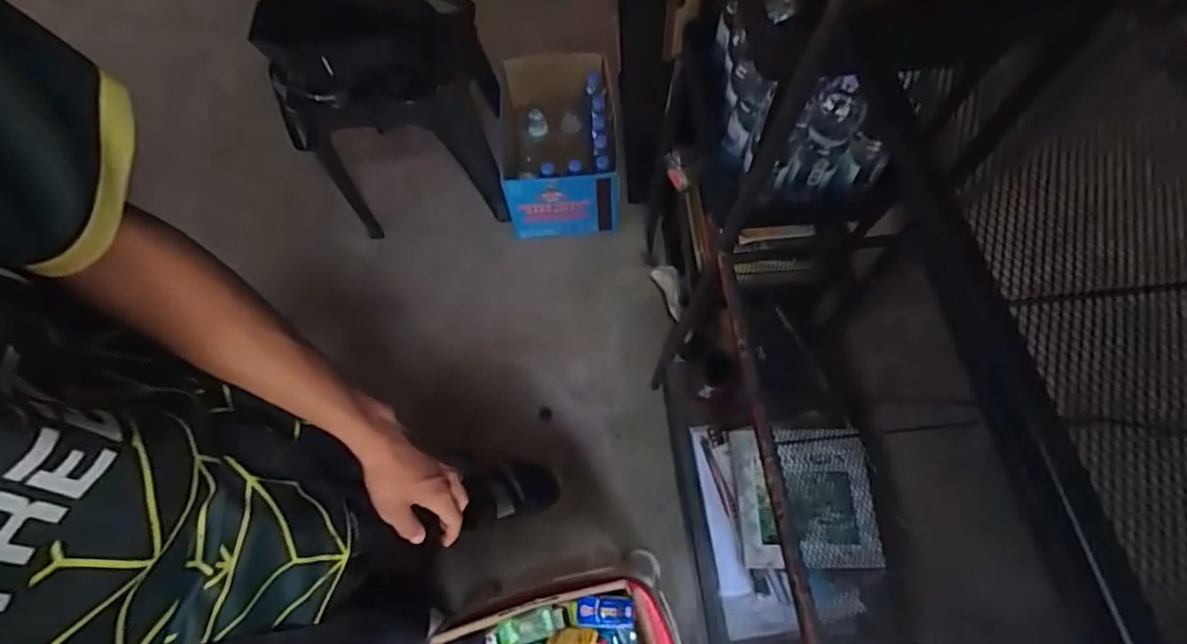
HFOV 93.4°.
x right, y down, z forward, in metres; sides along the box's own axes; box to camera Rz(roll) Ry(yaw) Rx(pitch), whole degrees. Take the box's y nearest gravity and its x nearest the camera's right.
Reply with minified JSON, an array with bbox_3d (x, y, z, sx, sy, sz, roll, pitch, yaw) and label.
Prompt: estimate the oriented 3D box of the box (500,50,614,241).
[{"bbox_3d":[-0.108,-0.498,1.570,0.325,0.276,0.489,-6,66,0],"label":"box"}]

